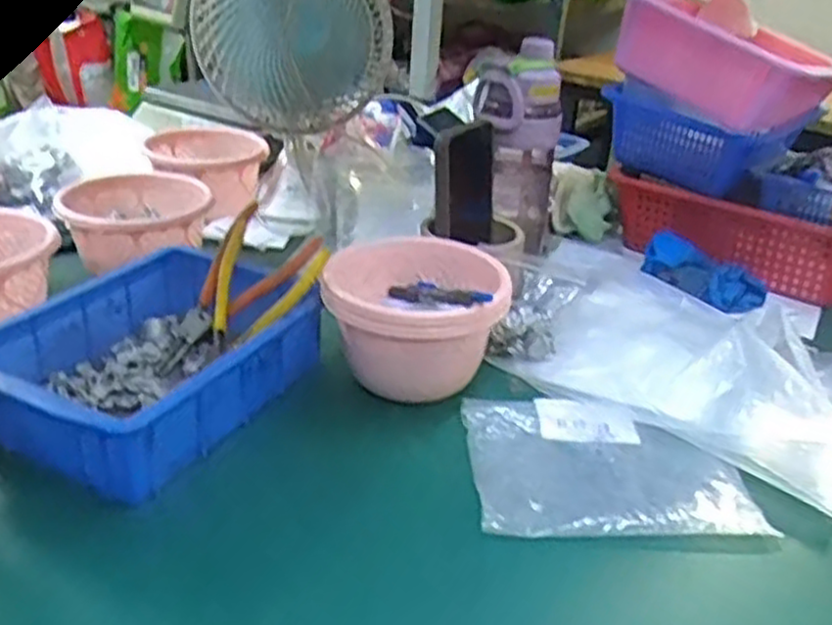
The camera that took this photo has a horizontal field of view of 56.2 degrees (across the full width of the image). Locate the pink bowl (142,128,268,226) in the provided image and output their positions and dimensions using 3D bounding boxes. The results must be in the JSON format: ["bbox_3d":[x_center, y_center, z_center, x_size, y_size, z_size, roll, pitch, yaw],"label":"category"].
[{"bbox_3d":[-0.258,-0.181,0.988,0.157,0.069,0.160,21,32,29],"label":"pink bowl"}]

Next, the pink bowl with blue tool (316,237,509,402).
[{"bbox_3d":[0.003,0.003,0.655,0.137,0.098,0.140,3,27,-2],"label":"pink bowl with blue tool"}]

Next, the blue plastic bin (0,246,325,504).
[{"bbox_3d":[-0.204,0.038,0.612,0.177,0.080,0.247,17,30,23],"label":"blue plastic bin"}]

